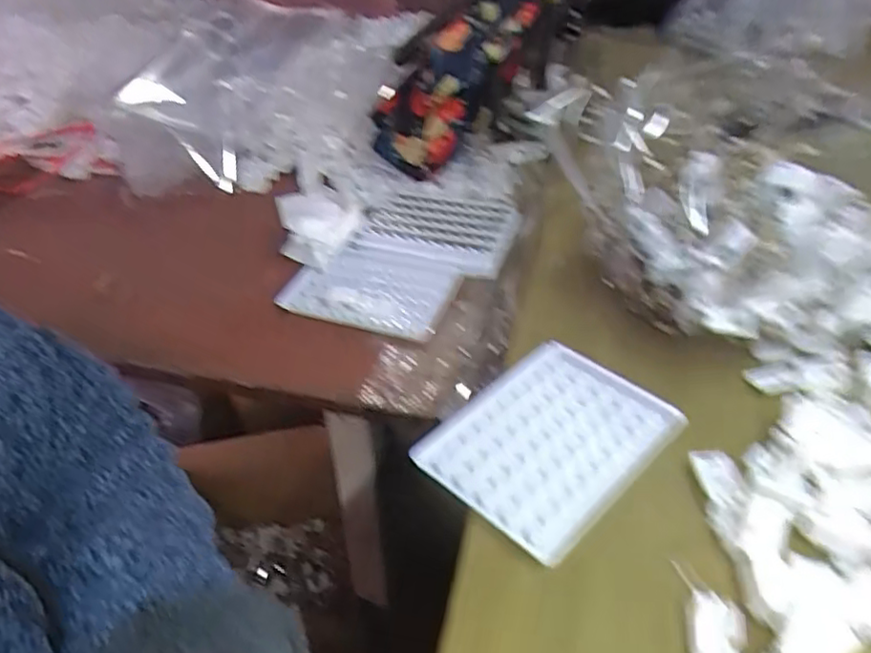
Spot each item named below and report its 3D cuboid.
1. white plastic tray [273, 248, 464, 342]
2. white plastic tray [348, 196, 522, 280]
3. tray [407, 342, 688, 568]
[{"bbox_3d":[-0.056,-0.032,0.545,0.135,0.020,0.085,11,42,15],"label":"white plastic tray"},{"bbox_3d":[0.005,-0.087,0.596,0.133,0.029,0.097,10,42,14],"label":"white plastic tray"},{"bbox_3d":[0.063,0.062,0.370,0.128,0.008,0.101,-33,50,-32],"label":"tray"}]

